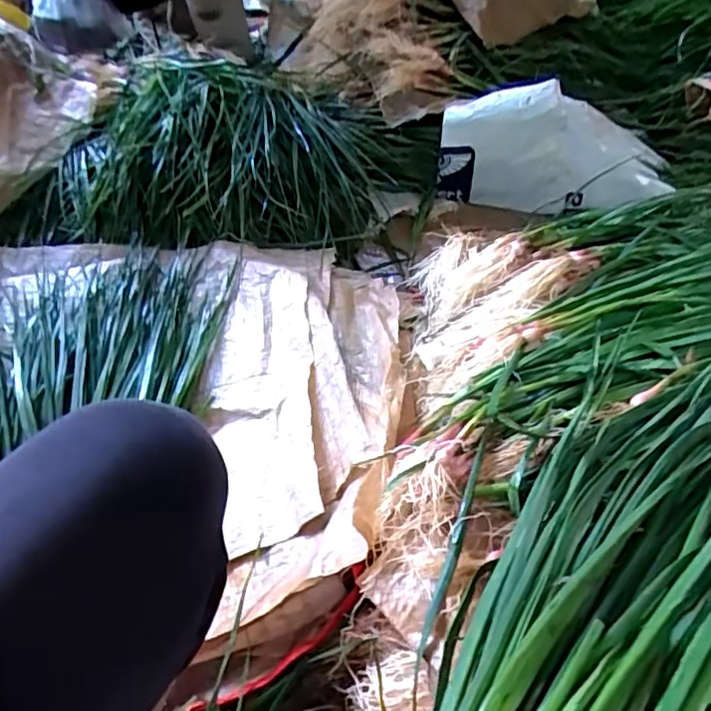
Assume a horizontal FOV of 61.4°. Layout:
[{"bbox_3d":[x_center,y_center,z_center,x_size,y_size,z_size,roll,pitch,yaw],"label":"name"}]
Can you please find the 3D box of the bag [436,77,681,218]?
[{"bbox_3d":[0.402,-0.411,1.218,0.457,0.202,0.169,5,47,1],"label":"bag"}]

